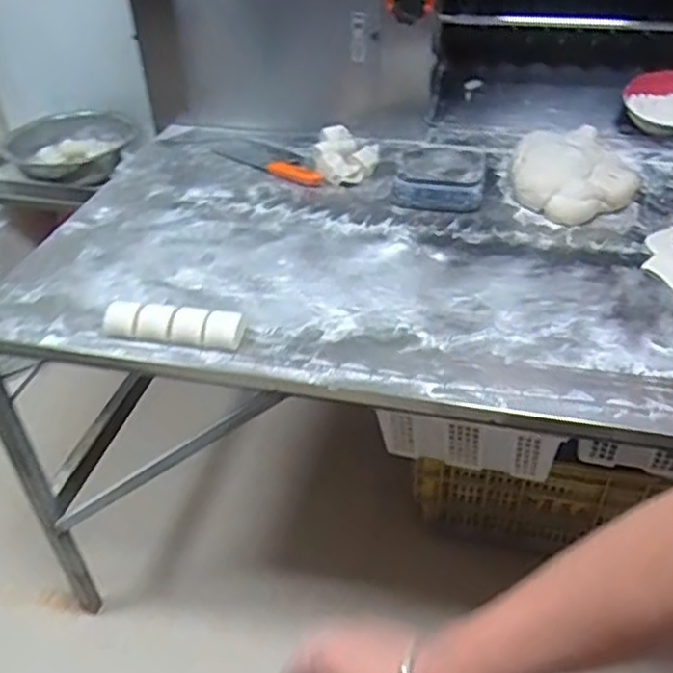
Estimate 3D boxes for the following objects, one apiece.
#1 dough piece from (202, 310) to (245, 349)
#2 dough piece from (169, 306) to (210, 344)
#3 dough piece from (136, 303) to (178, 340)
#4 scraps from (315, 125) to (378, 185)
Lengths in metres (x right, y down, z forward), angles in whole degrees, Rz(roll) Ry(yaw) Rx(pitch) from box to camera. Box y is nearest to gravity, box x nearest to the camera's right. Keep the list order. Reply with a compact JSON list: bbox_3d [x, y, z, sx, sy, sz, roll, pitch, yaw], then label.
[{"bbox_3d":[-0.148,-0.010,0.927,0.054,0.026,0.047,12,42,17],"label":"dough piece"},{"bbox_3d":[-0.199,-0.017,0.937,0.049,0.030,0.041,9,41,15],"label":"dough piece"},{"bbox_3d":[-0.248,-0.022,0.946,0.052,0.028,0.047,7,41,12],"label":"dough piece"},{"bbox_3d":[0.020,-0.360,1.344,0.116,0.033,0.182,-7,40,-4],"label":"scraps"}]

